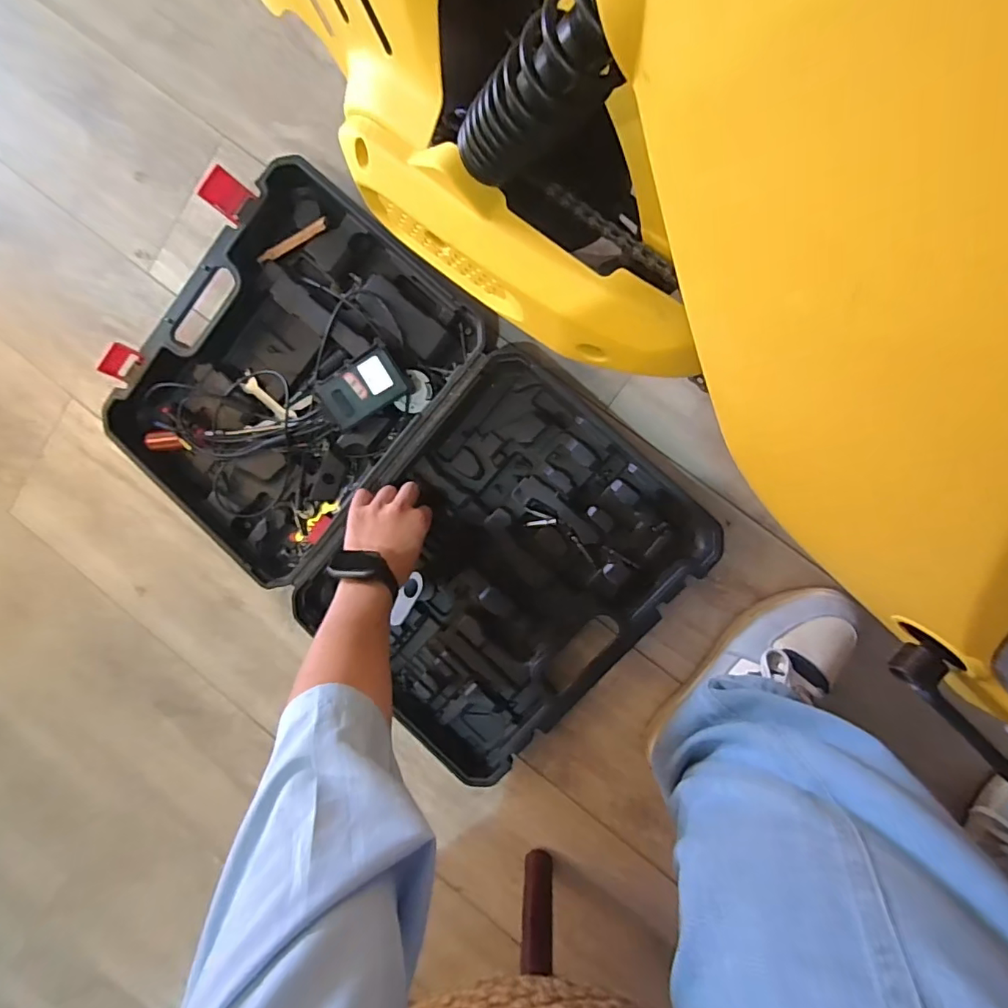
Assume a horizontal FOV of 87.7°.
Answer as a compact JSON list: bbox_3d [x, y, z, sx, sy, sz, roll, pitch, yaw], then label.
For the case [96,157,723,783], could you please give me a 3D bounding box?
[{"bbox_3d":[-0.129,-0.041,0.624,0.665,0.064,0.424,42,95,4],"label":"case"}]

